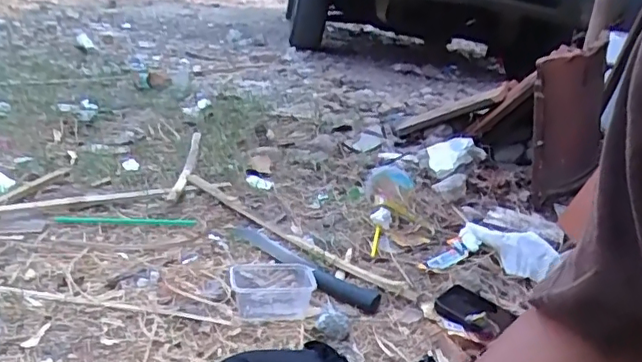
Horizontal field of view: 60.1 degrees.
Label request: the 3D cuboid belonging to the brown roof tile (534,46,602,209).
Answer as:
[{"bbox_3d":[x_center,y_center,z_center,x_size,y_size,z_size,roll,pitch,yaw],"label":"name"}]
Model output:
[{"bbox_3d":[0.532,-0.128,1.213,0.237,0.318,0.063,-24,29,-26],"label":"brown roof tile"}]

